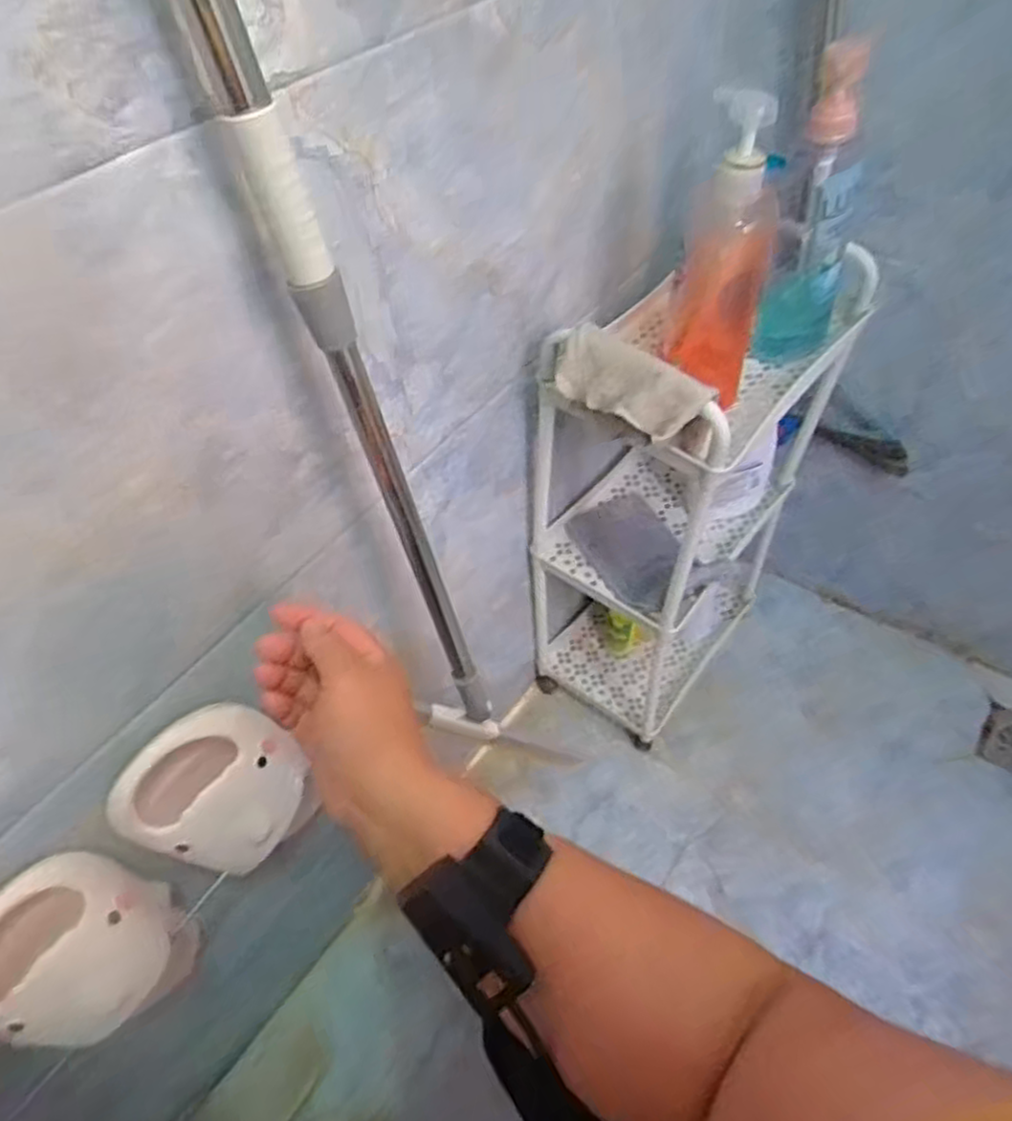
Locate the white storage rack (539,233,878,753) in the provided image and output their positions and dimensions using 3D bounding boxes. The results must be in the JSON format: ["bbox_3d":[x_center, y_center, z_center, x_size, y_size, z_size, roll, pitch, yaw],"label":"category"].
[{"bbox_3d":[0.204,-0.059,0.908,0.235,0.584,0.349,29,58,26],"label":"white storage rack"}]

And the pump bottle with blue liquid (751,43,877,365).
[{"bbox_3d":[0.276,-0.300,0.652,0.072,0.267,0.063,16,53,18],"label":"pump bottle with blue liquid"}]

